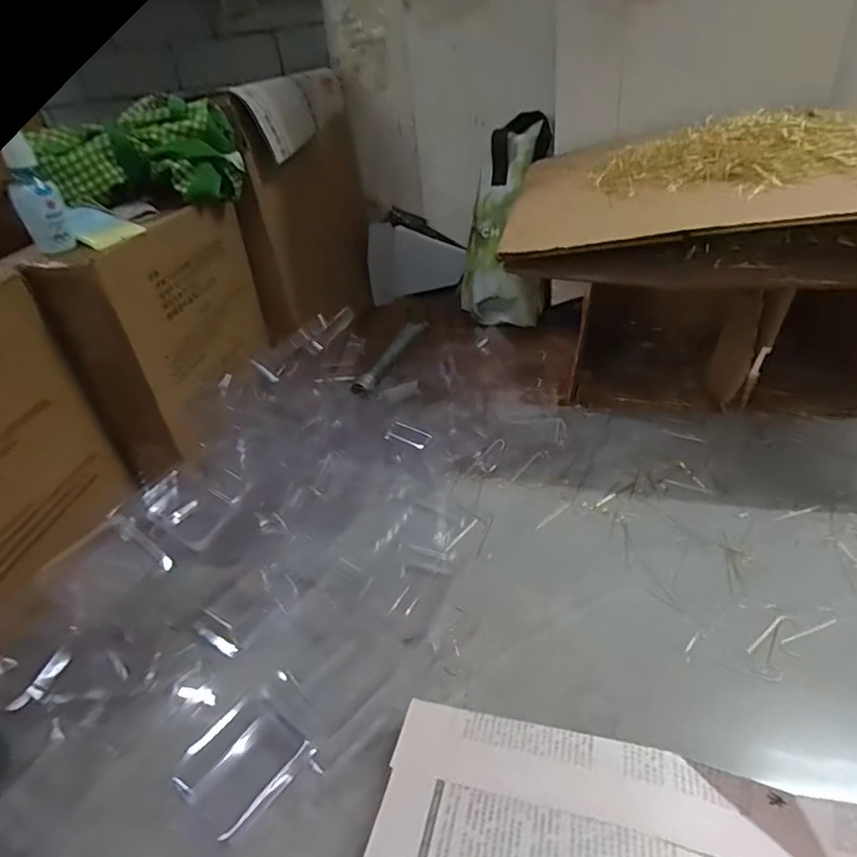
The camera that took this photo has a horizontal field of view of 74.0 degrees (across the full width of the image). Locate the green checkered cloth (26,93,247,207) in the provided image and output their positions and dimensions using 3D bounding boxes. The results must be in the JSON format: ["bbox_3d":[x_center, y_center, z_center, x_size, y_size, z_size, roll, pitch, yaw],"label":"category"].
[{"bbox_3d":[-0.320,-0.303,0.639,0.208,0.096,0.092,-22,35,-24],"label":"green checkered cloth"}]

